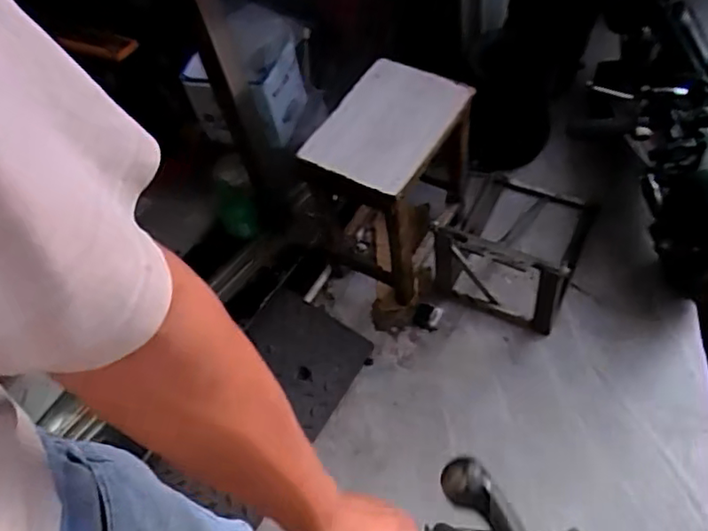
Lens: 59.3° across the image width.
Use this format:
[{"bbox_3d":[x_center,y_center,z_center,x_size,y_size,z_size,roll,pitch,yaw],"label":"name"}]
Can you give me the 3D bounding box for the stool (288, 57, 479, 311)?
[{"bbox_3d":[0.087,-0.178,1.363,0.235,0.397,0.315,25,63,24],"label":"stool"}]

